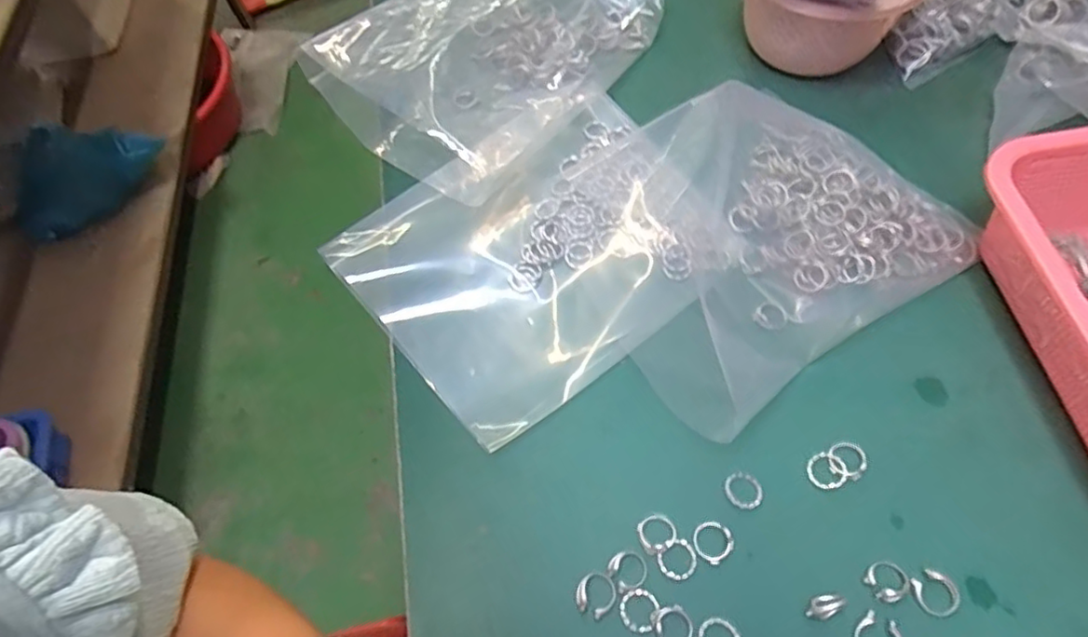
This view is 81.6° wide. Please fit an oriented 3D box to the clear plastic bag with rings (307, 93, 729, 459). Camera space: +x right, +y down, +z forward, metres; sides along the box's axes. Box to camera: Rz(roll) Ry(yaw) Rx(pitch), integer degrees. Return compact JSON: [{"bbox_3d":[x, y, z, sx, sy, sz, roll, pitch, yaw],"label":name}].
[{"bbox_3d":[-0.003,-0.054,0.465,0.247,0.018,0.207,-37,65,-15],"label":"clear plastic bag with rings"}]

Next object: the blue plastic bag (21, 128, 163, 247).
[{"bbox_3d":[-0.856,-0.259,1.174,0.318,0.179,0.070,-24,63,-8],"label":"blue plastic bag"}]

